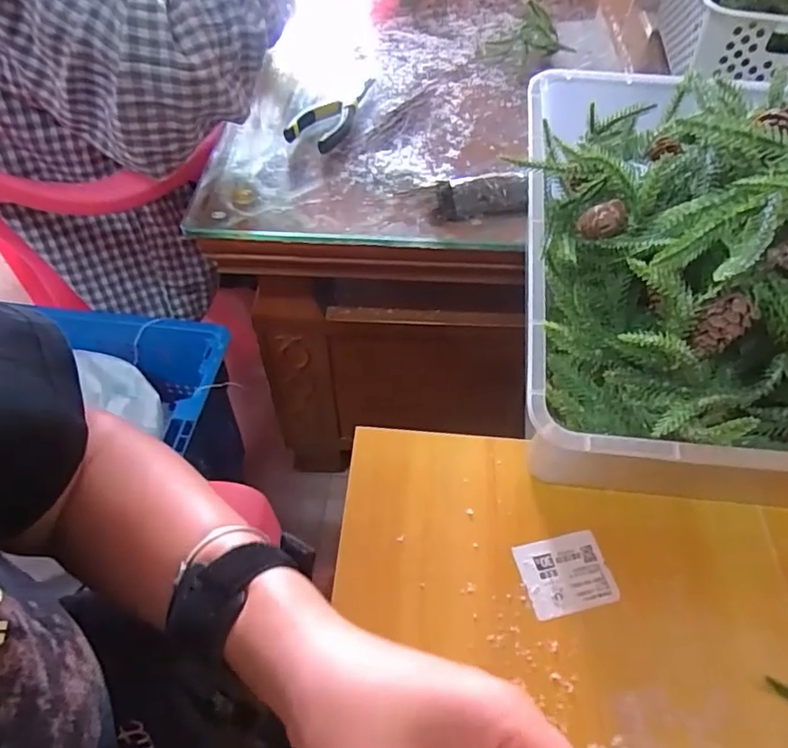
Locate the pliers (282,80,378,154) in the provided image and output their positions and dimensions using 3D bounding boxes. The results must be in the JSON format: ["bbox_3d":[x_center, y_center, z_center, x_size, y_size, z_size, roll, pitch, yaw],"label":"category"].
[{"bbox_3d":[-0.065,-0.308,0.659,0.060,0.018,0.158,18,55,13],"label":"pliers"}]

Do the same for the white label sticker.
[{"bbox_3d":[0.114,0.132,0.379,0.058,0.004,0.049,-11,53,-8],"label":"white label sticker"}]

